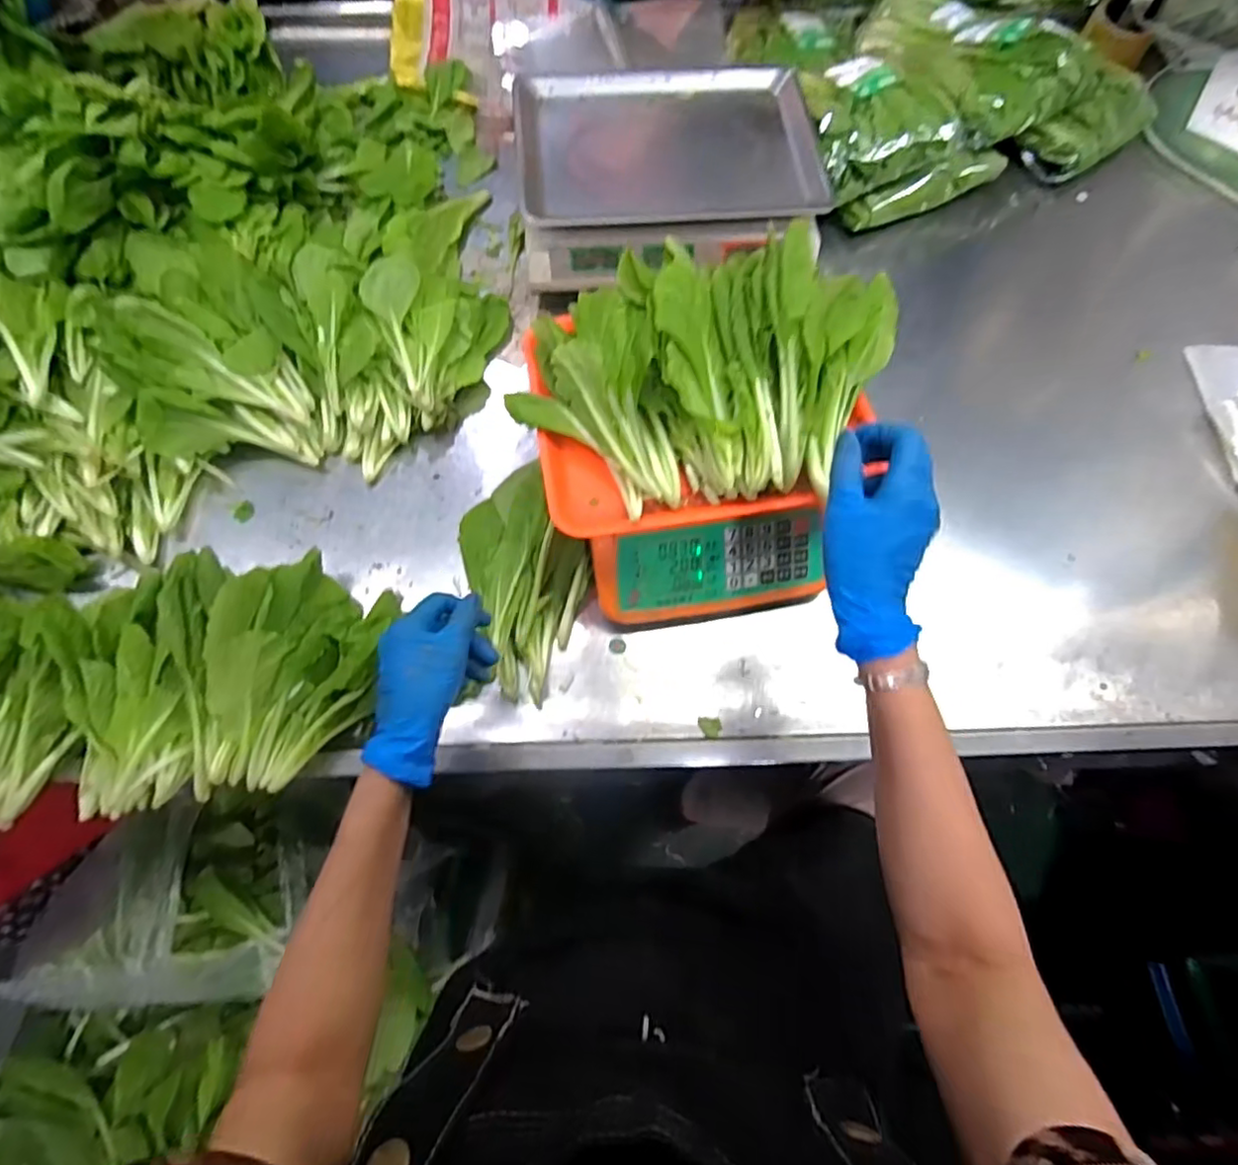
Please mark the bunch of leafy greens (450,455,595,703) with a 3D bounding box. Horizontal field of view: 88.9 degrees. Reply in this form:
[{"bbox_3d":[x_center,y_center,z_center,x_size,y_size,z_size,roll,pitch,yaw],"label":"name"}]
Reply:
[{"bbox_3d":[-0.091,-0.012,0.599,0.123,0.054,0.215,-6,69,-4],"label":"bunch of leafy greens"}]

